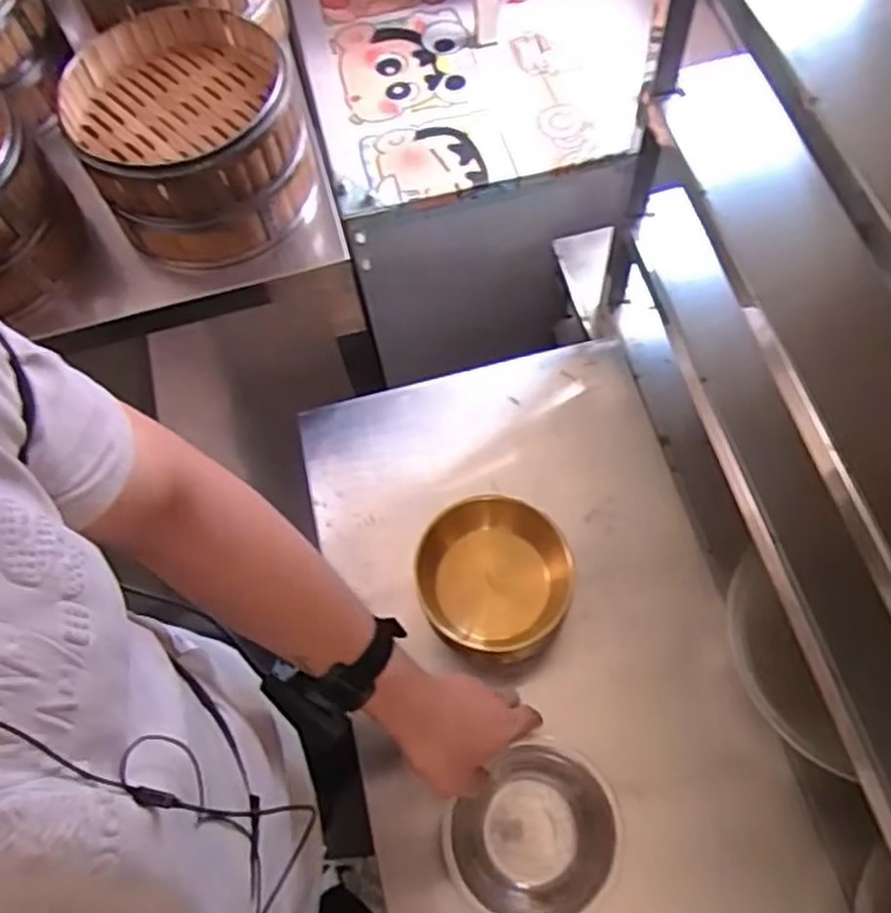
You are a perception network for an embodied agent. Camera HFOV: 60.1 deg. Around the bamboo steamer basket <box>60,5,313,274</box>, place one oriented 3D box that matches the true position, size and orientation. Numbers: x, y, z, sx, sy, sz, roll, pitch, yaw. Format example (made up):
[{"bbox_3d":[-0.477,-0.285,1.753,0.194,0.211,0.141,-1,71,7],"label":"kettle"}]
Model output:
[{"bbox_3d":[-0.249,-0.313,0.767,0.202,0.131,0.218,-1,64,3],"label":"bamboo steamer basket"}]

